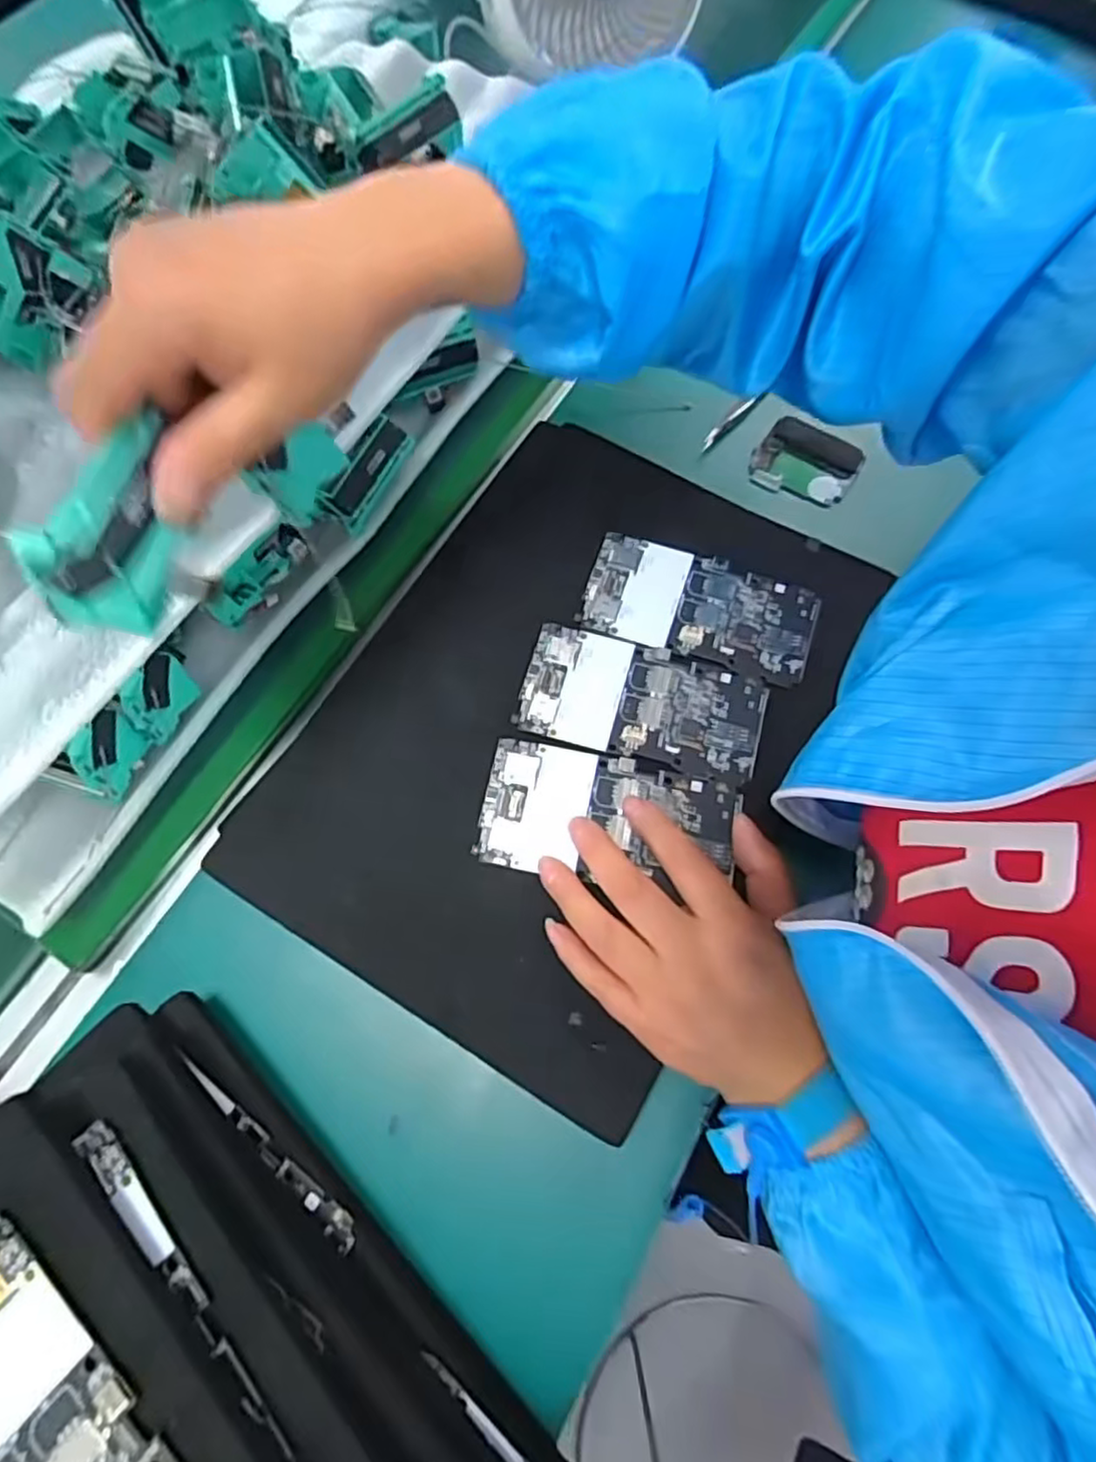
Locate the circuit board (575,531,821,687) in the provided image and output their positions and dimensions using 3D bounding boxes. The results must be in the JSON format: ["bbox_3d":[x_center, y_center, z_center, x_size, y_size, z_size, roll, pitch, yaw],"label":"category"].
[{"bbox_3d":[0.088,-0.073,0.402,0.129,0.006,0.066,16,71,8],"label":"circuit board"}]

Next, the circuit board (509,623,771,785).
[{"bbox_3d":[0.052,-0.016,0.381,0.129,0.006,0.067,14,70,7],"label":"circuit board"}]

